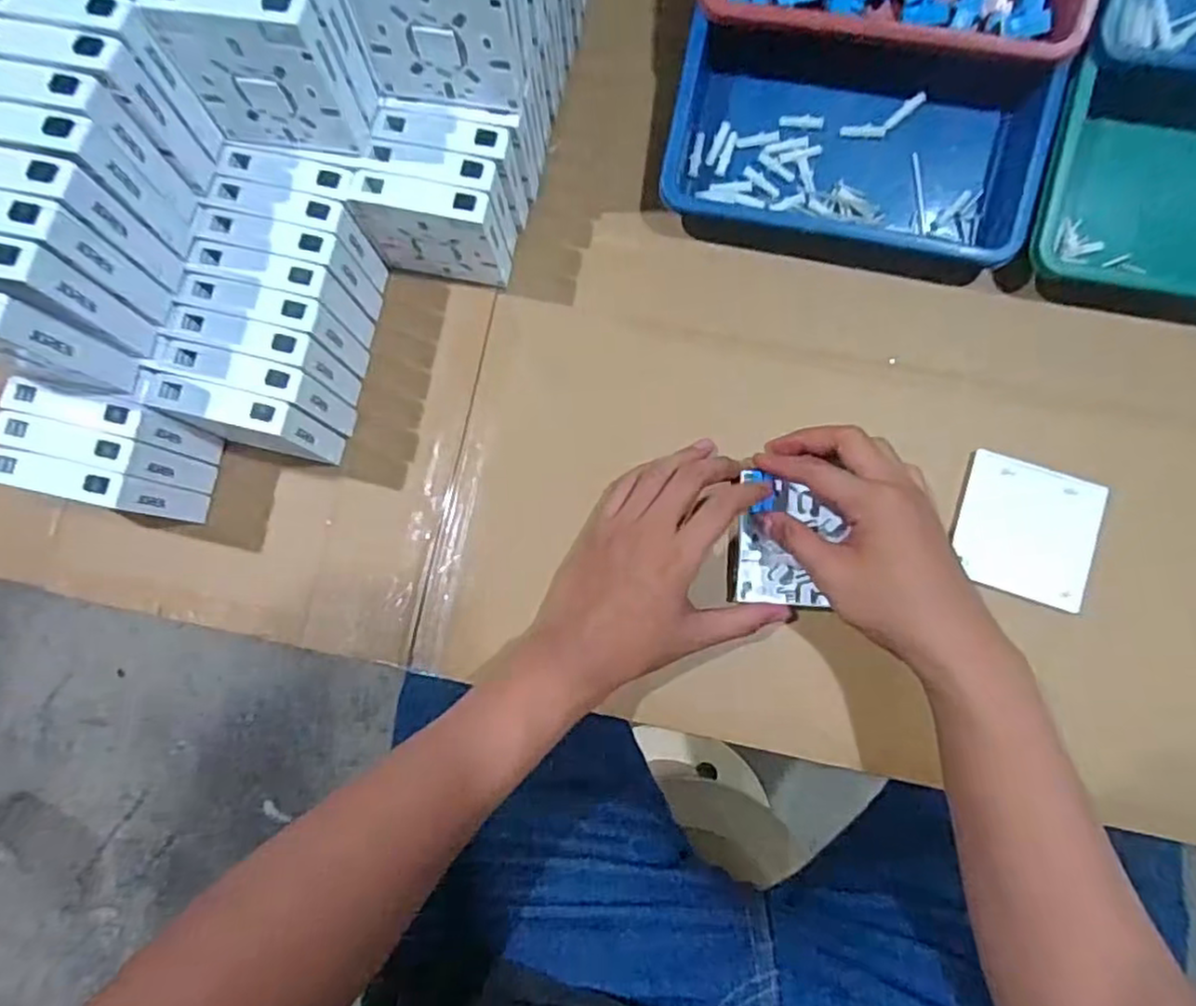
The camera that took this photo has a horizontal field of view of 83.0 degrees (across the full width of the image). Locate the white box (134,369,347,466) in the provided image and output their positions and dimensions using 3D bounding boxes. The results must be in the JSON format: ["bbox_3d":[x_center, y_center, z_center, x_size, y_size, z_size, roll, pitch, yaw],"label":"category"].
[{"bbox_3d":[-0.226,-0.050,0.438,0.094,0.087,0.028,14,83,4],"label":"white box"}]

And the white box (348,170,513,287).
[{"bbox_3d":[-0.108,-0.181,0.452,0.087,0.085,0.025,10,83,3],"label":"white box"}]

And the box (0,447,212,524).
[{"bbox_3d":[-0.314,-0.010,0.432,0.084,0.085,0.022,13,83,4],"label":"box"}]

